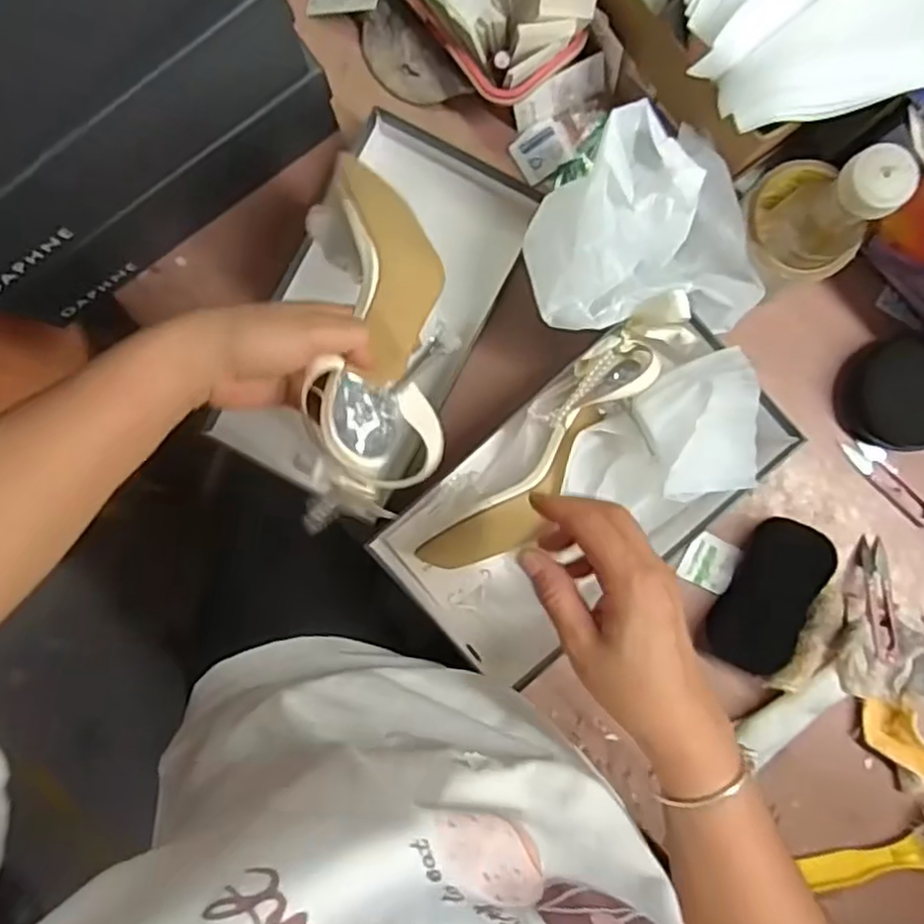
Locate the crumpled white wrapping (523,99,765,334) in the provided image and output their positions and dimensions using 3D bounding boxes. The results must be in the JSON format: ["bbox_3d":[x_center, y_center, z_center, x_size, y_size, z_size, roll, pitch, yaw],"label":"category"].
[{"bbox_3d":[0.133,-0.165,0.523,0.175,0.121,0.151,-11,90,0],"label":"crumpled white wrapping"}]

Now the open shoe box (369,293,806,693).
[{"bbox_3d":[0.092,0.032,0.560,0.307,0.087,0.170,-42,90,17],"label":"open shoe box"}]

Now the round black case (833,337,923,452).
[{"bbox_3d":[0.365,-0.054,0.594,0.087,0.043,0.085,0,90,0],"label":"round black case"}]

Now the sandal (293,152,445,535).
[{"bbox_3d":[-0.057,-0.081,0.457,0.089,0.078,0.236,4,83,0],"label":"sandal"}]

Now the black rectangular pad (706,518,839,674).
[{"bbox_3d":[0.259,0.111,0.603,0.065,0.013,0.127,28,90,31],"label":"black rectangular pad"}]

